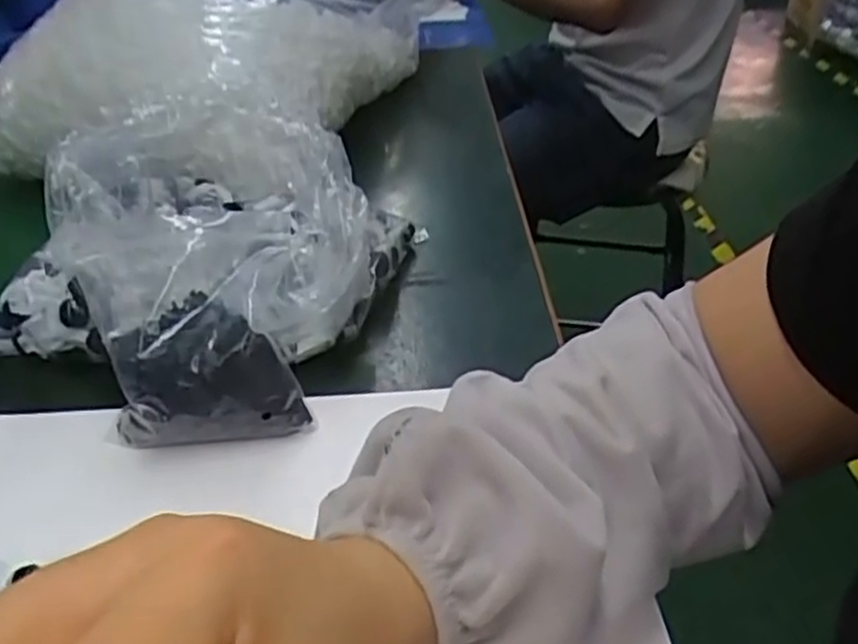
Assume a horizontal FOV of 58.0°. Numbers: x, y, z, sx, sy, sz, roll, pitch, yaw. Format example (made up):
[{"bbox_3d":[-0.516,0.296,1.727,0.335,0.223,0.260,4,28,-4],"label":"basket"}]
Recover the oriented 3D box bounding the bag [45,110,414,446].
[{"bbox_3d":[-0.124,-0.039,0.438,0.176,0.094,0.214,9,38,14],"label":"bag"}]

